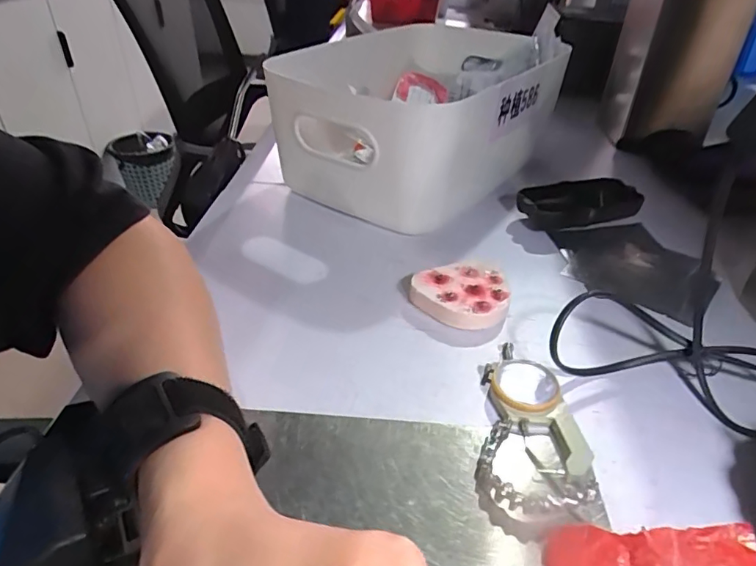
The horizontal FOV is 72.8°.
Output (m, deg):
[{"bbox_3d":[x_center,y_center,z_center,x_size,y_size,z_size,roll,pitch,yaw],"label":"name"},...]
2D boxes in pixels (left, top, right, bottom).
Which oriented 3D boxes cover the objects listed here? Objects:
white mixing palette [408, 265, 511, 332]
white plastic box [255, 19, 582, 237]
[{"bbox_3d":[0.057,0.011,0.369,0.067,0.019,0.056,2,36,1],"label":"white mixing palette"},{"bbox_3d":[0.053,-0.176,0.531,0.201,0.132,0.323,19,40,23],"label":"white plastic box"}]

